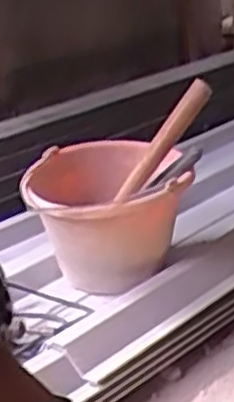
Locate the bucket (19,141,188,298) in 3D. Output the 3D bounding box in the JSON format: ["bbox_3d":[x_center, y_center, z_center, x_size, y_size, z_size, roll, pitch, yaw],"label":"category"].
[{"bbox_3d":[-0.009,0.019,1.108,0.234,0.162,0.248,-9,23,4],"label":"bucket"}]

